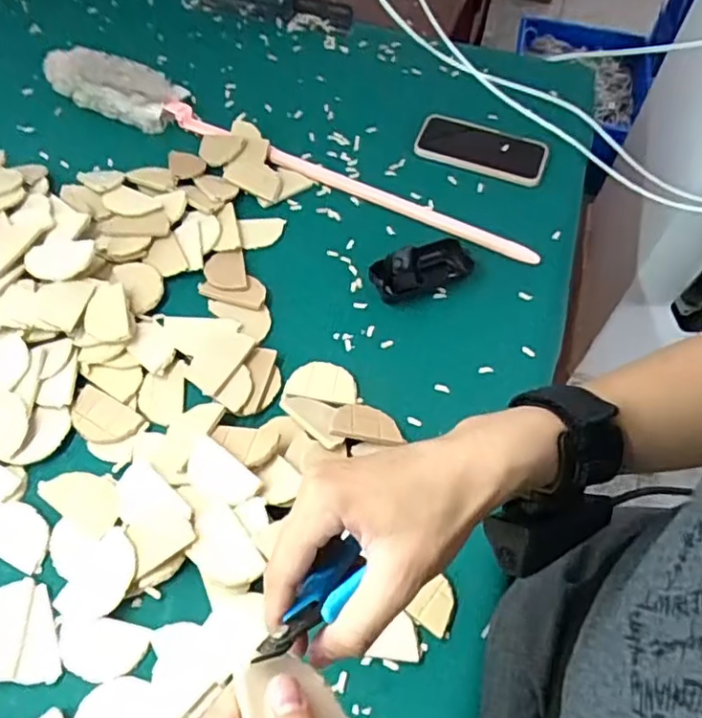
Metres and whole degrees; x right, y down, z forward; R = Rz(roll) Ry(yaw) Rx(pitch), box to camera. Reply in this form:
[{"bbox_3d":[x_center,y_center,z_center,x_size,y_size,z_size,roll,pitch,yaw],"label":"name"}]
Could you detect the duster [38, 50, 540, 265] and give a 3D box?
[{"bbox_3d":[-0.104,-0.257,0.739,0.683,0.038,0.080,27,61,13],"label":"duster"}]

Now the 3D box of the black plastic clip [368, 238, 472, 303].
[{"bbox_3d":[0.078,-0.100,0.656,0.114,0.028,0.049,-19,61,-14],"label":"black plastic clip"}]

